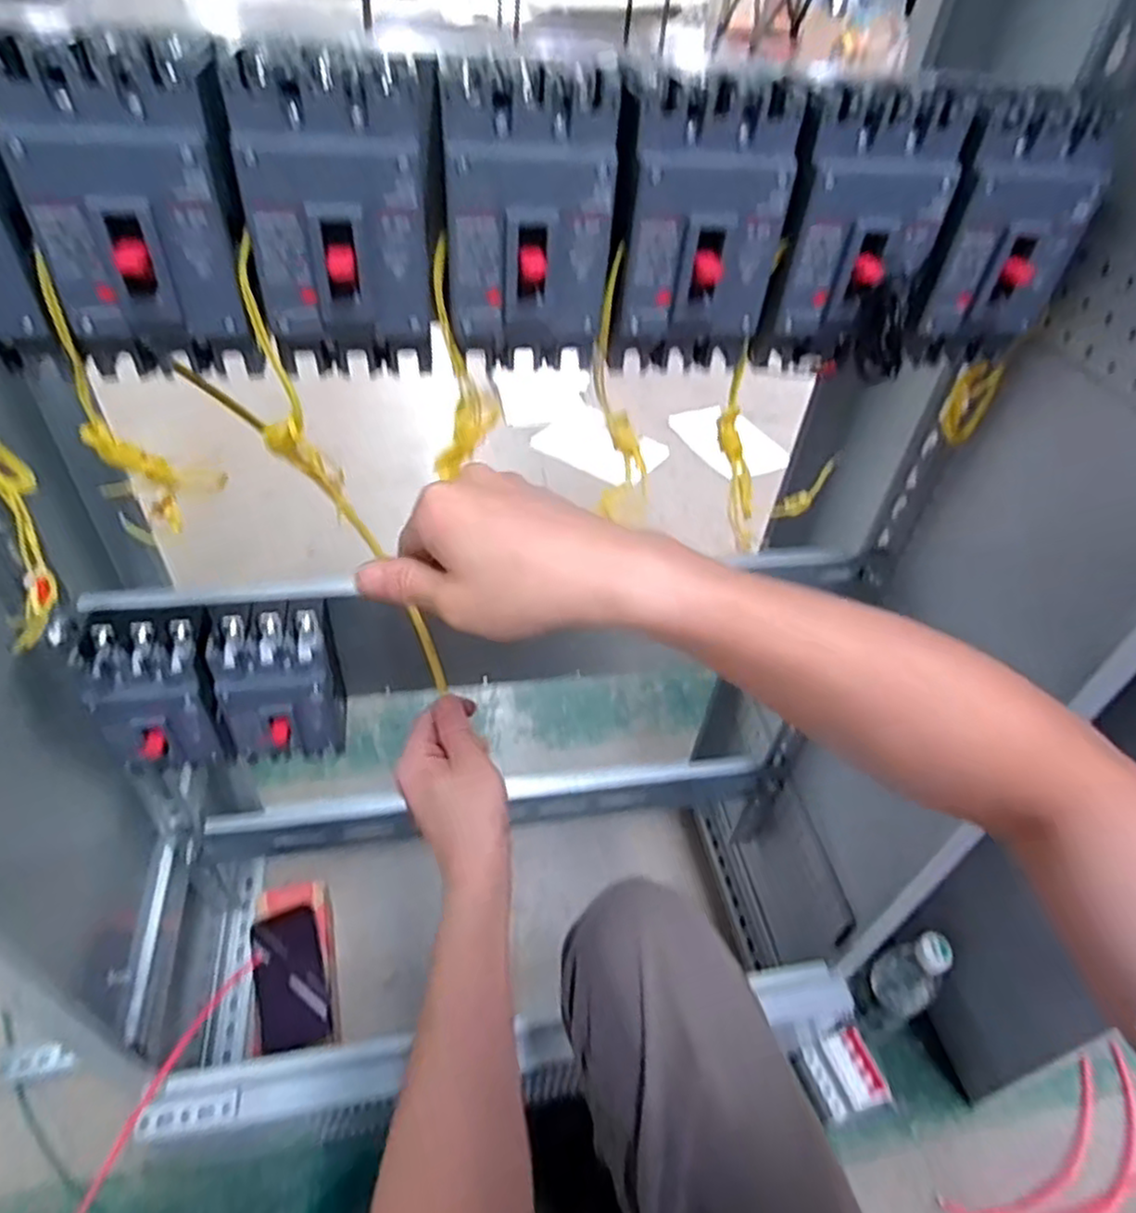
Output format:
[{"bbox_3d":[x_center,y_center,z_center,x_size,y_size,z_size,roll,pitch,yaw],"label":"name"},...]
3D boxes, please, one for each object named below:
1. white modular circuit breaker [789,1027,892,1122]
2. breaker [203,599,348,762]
[{"bbox_3d":[0.320,0.546,0.858,0.074,0.059,0.076,-8,46,-15],"label":"white modular circuit breaker"},{"bbox_3d":[-0.217,0.064,0.561,0.084,0.119,0.081,-10,47,-17],"label":"breaker"}]

